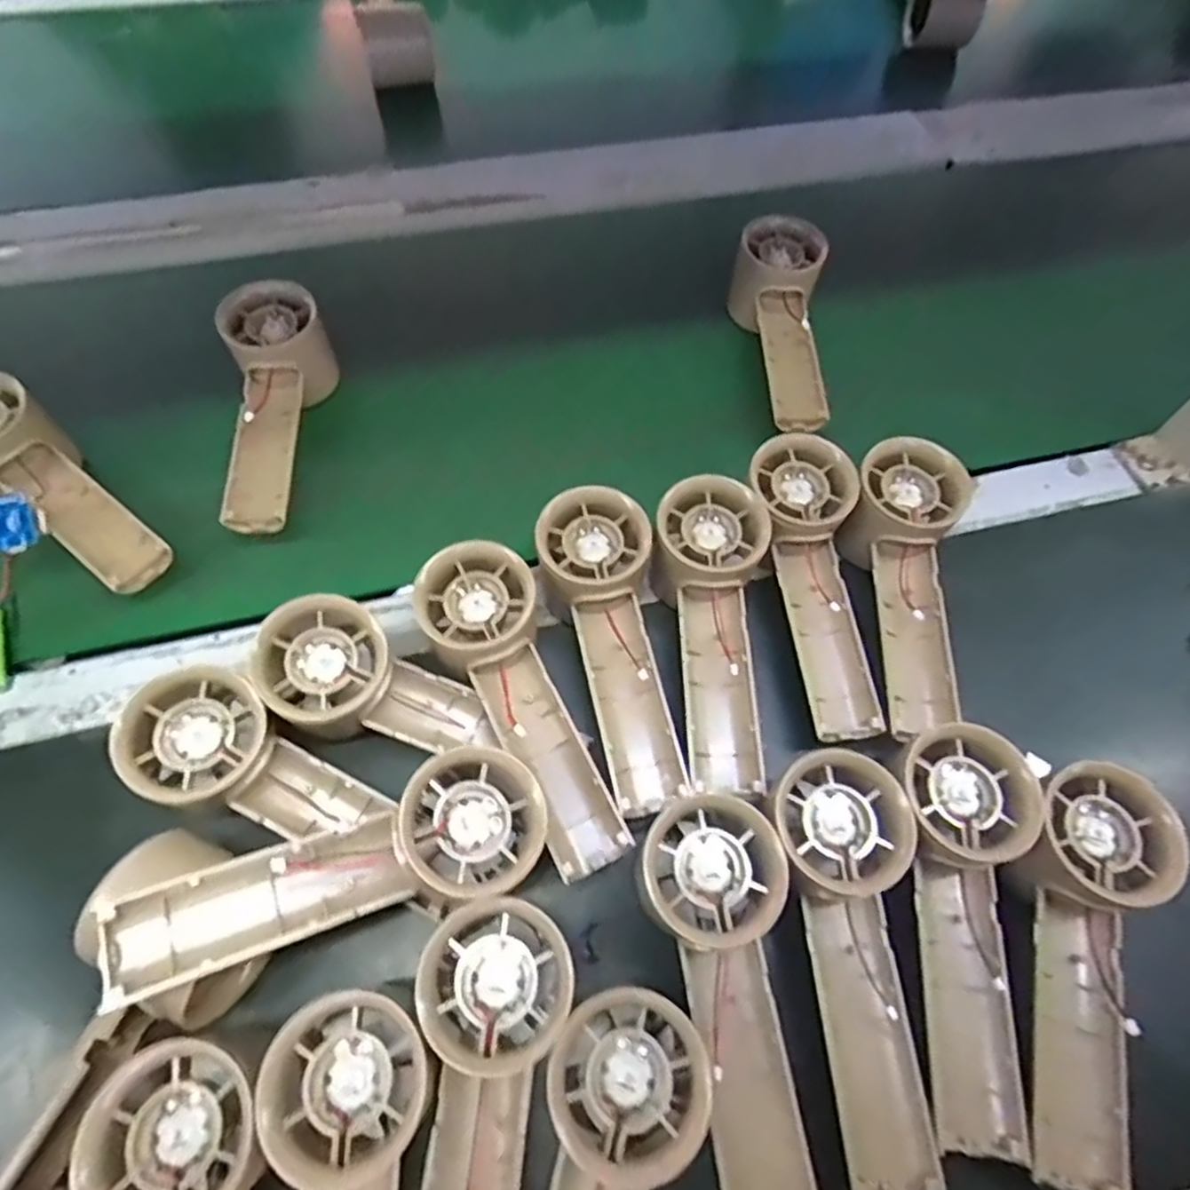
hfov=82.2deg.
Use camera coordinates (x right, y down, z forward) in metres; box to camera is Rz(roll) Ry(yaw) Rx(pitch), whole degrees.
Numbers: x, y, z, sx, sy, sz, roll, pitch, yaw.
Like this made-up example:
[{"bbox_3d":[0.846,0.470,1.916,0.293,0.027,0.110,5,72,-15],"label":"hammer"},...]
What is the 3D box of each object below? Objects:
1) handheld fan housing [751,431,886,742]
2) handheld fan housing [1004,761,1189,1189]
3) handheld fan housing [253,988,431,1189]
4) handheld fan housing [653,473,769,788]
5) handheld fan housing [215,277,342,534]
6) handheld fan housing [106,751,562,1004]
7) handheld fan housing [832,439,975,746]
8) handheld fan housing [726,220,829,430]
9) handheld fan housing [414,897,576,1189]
[{"bbox_3d":[0.117,-0.007,0.356,0.050,0.028,0.158,-6,79,-5],"label":"handheld fan housing"},{"bbox_3d":[0.199,0.149,0.280,0.050,0.033,0.156,13,80,4],"label":"handheld fan housing"},{"bbox_3d":[-0.091,0.220,0.226,0.055,0.031,0.151,4,64,0],"label":"handheld fan housing"},{"bbox_3d":[0.055,0.014,0.332,0.053,0.031,0.151,6,64,1],"label":"handheld fan housing"},{"bbox_3d":[-0.185,-0.110,0.398,0.053,0.046,0.149,-7,64,-5],"label":"handheld fan housing"},{"bbox_3d":[-0.096,0.105,0.266,0.154,0.041,0.052,-16,66,-10],"label":"handheld fan housing"},{"bbox_3d":[0.160,-0.007,0.353,0.059,0.047,0.150,12,64,4],"label":"handheld fan housing"},{"bbox_3d":[0.121,-0.179,0.447,0.057,0.043,0.158,5,64,1],"label":"handheld fan housing"},{"bbox_3d":[-0.038,0.193,0.241,0.053,0.031,0.152,2,64,-1],"label":"handheld fan housing"}]

